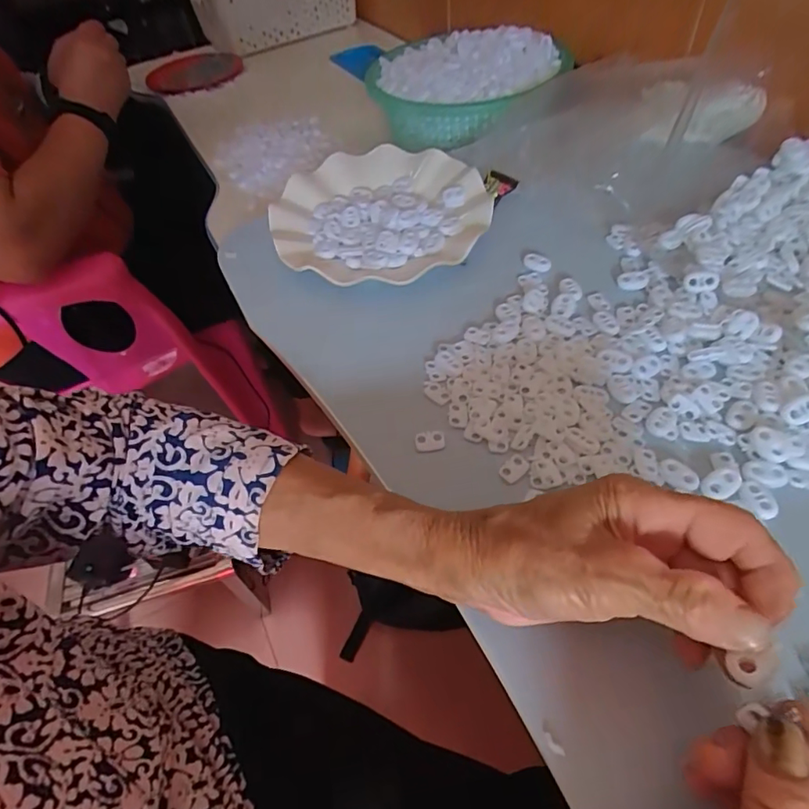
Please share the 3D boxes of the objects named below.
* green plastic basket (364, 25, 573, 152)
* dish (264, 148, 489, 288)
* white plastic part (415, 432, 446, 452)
[{"bbox_3d":[0.072,-0.371,0.605,0.220,0.069,0.183,-7,52,1],"label":"green plastic basket"},{"bbox_3d":[-0.020,-0.165,0.445,0.178,0.022,0.174,-3,52,4],"label":"dish"},{"bbox_3d":[0.016,0.023,0.323,0.018,0.006,0.010,-6,52,1],"label":"white plastic part"}]

